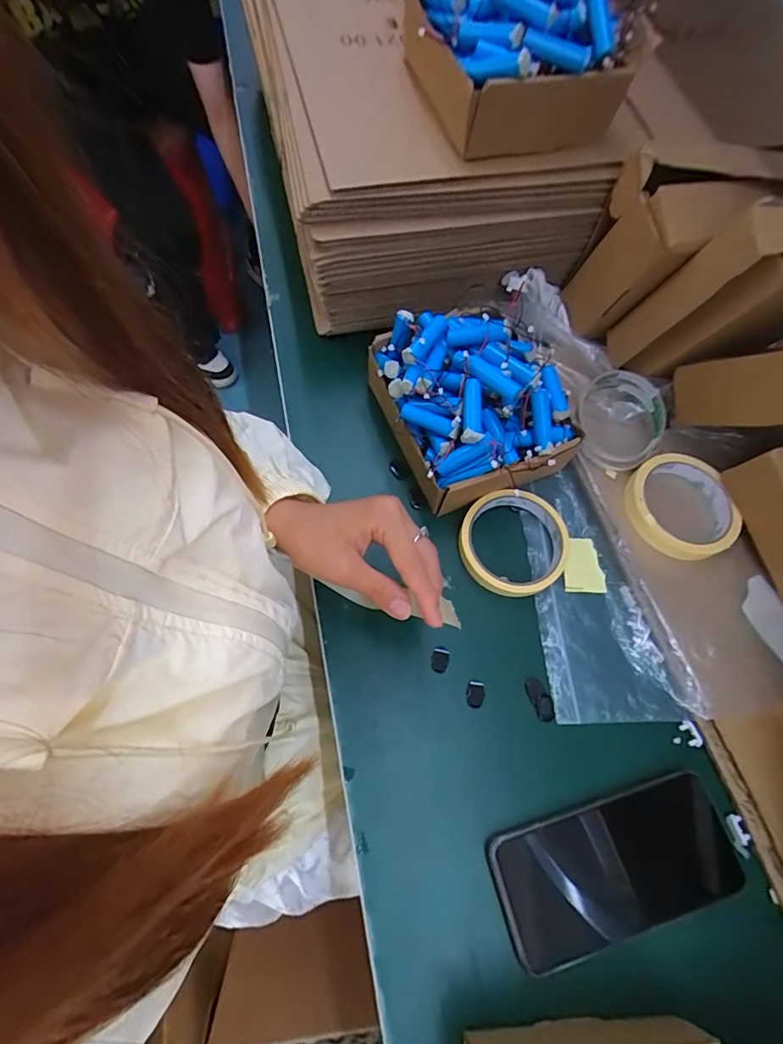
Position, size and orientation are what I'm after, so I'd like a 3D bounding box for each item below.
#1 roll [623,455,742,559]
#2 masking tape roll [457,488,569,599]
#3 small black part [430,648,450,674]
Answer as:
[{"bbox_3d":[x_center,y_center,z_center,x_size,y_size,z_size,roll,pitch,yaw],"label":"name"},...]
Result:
[{"bbox_3d":[0.257,-0.014,0.435,0.094,0.028,0.094,1,67,-1],"label":"roll"},{"bbox_3d":[0.105,0.018,0.419,0.090,0.025,0.088,2,68,-5],"label":"masking tape roll"},{"bbox_3d":[0.039,0.112,0.393,0.013,0.015,0.020,13,67,4],"label":"small black part"}]

